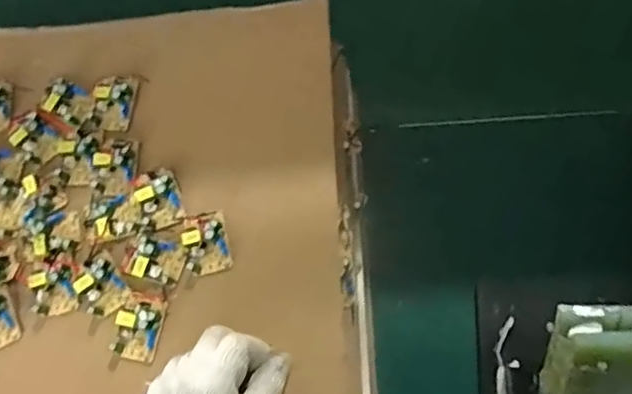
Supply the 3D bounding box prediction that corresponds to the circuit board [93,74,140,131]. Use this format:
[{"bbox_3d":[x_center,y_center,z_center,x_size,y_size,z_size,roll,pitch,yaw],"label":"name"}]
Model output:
[{"bbox_3d":[-0.184,-0.088,0.549,0.035,0.013,0.052,6,76,8],"label":"circuit board"}]

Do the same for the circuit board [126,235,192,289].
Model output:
[{"bbox_3d":[-0.136,0.053,0.509,0.048,0.013,0.036,14,78,10],"label":"circuit board"}]

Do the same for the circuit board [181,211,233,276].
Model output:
[{"bbox_3d":[-0.093,0.038,0.509,0.036,0.017,0.049,-14,75,3],"label":"circuit board"}]

